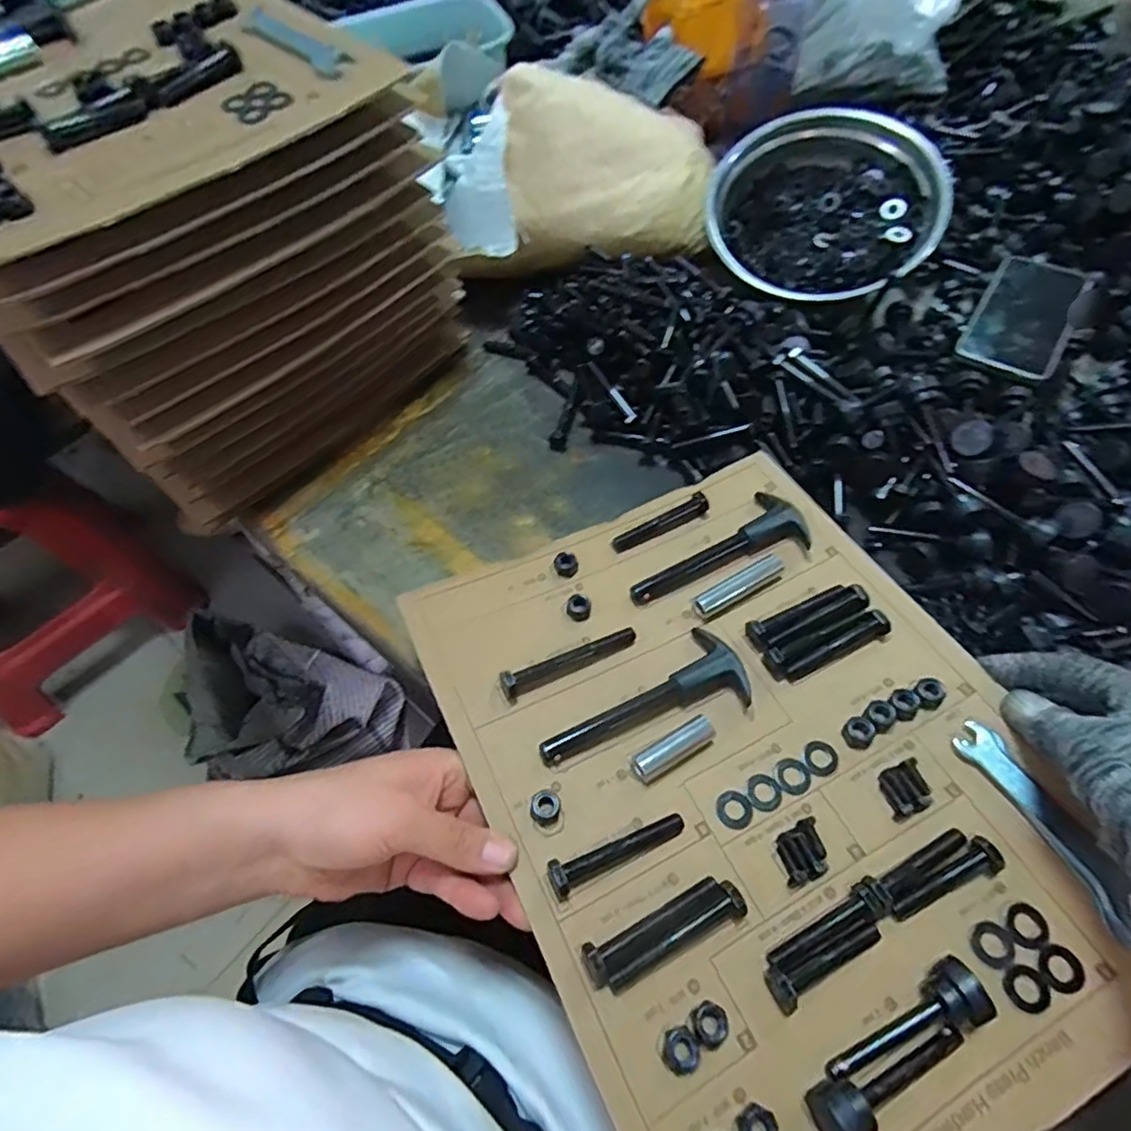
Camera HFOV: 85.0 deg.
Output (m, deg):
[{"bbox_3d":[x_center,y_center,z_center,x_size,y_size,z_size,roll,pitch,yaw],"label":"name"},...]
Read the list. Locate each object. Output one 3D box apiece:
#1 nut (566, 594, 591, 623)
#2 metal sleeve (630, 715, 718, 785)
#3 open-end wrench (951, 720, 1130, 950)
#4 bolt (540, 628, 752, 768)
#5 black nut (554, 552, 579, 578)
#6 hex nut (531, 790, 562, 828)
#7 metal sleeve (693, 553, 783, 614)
[{"bbox_3d":[0.009,0.028,0.411,0.016,0.009,0.017,-1,59,1],"label":"nut"},{"bbox_3d":[0.063,0.105,0.354,0.051,0.010,0.015,-28,62,-15],"label":"metal sleeve"},{"bbox_3d":[0.255,0.138,0.323,0.023,0.007,0.115,-24,62,-12],"label":"open-end wrench"},{"bbox_3d":[0.048,0.085,0.365,0.130,0.013,0.051,-27,62,-14],"label":"bolt"},{"bbox_3d":[0.001,0.000,0.429,0.016,0.011,0.015,-1,59,1],"label":"black nut"},{"bbox_3d":[-0.011,0.131,0.333,0.017,0.008,0.017,6,59,5],"label":"hex nut"},{"bbox_3d":[0.118,0.013,0.416,0.067,0.012,0.013,-26,62,-13],"label":"metal sleeve"}]

